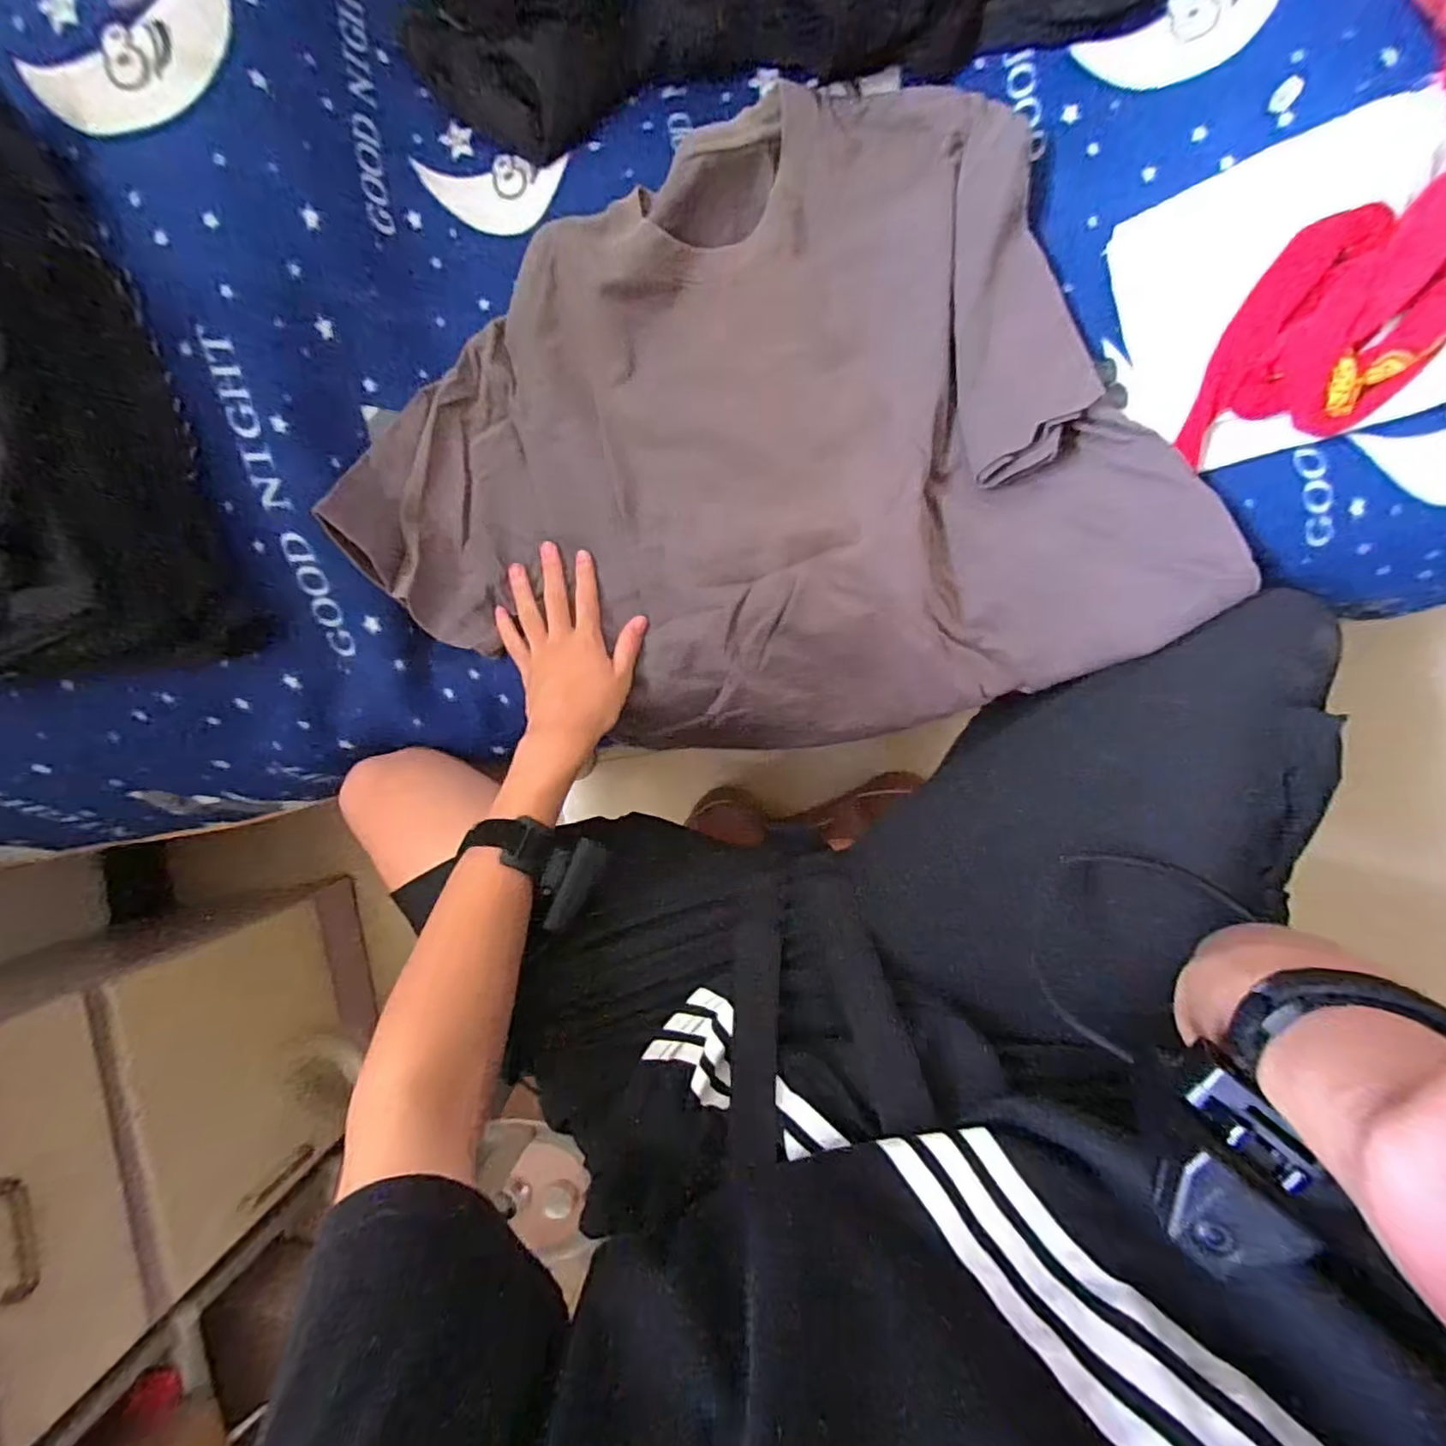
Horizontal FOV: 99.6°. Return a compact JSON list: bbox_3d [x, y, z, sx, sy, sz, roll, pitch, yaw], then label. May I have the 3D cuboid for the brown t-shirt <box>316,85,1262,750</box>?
[{"bbox_3d":[0.014,-0.210,0.522,0.584,0.105,0.496,-22,86,7],"label":"brown t-shirt"}]

